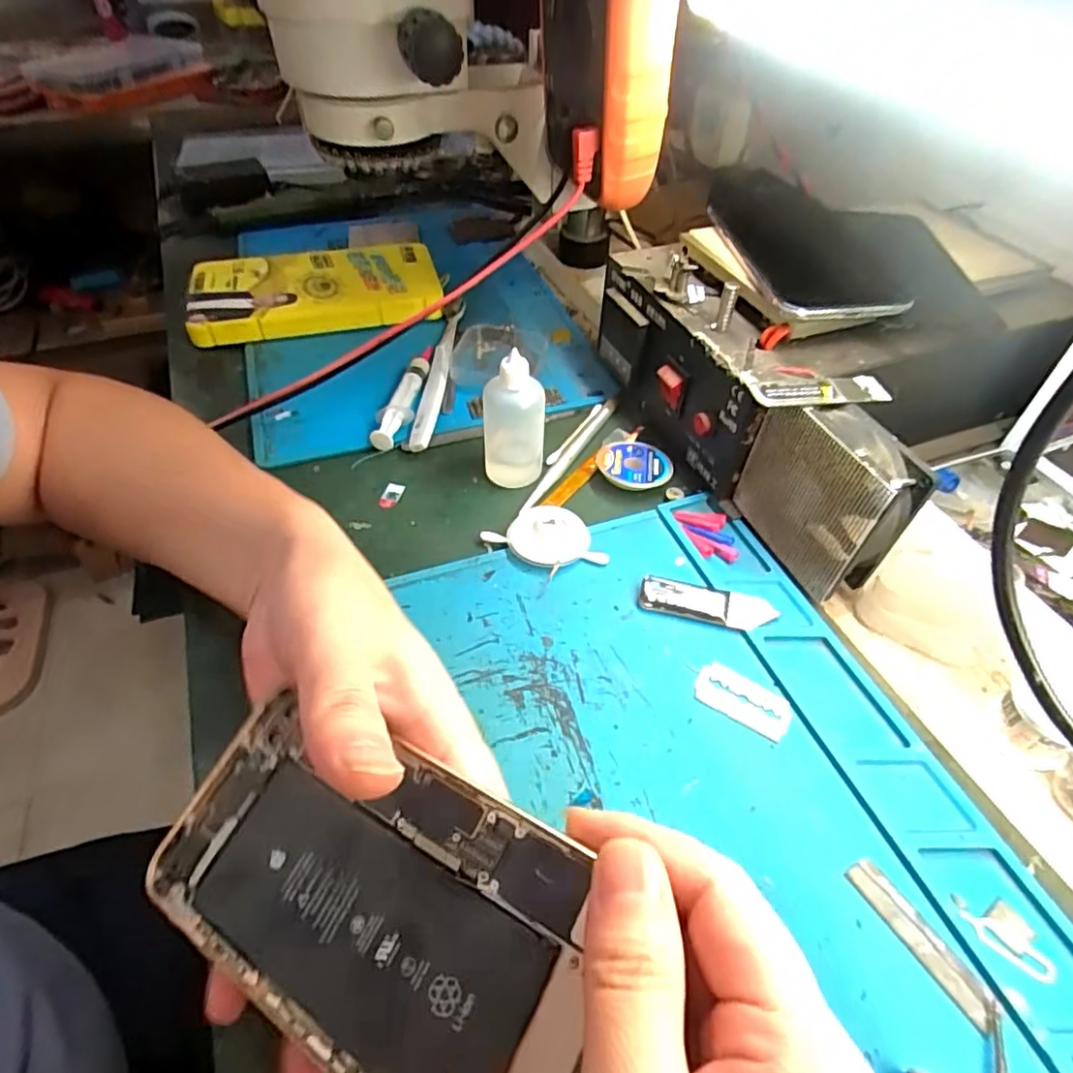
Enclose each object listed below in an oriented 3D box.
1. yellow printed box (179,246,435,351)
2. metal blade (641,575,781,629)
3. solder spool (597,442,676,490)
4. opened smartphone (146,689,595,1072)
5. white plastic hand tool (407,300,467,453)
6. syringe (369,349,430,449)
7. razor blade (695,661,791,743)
[{"bbox_3d":[-0.175,-0.194,0.499,0.191,0.019,0.109,-11,49,-11],"label":"yellow printed box"},{"bbox_3d":[0.086,0.034,0.319,0.066,0.006,0.018,12,48,10],"label":"metal blade"},{"bbox_3d":[0.059,-0.042,0.386,0.046,0.010,0.041,28,53,22],"label":"solder spool"},{"bbox_3d":[-0.049,0.105,0.183,0.148,0.007,0.078,17,65,27],"label":"opened smartphone"},{"bbox_3d":[-0.070,-0.120,0.453,0.017,0.020,0.177,3,48,2],"label":"white plastic hand tool"},{"bbox_3d":[-0.092,-0.099,0.434,0.024,0.019,0.113,4,48,3],"label":"syringe"},{"bbox_3d":[0.094,0.074,0.286,0.042,0.004,0.023,27,53,22],"label":"razor blade"}]

